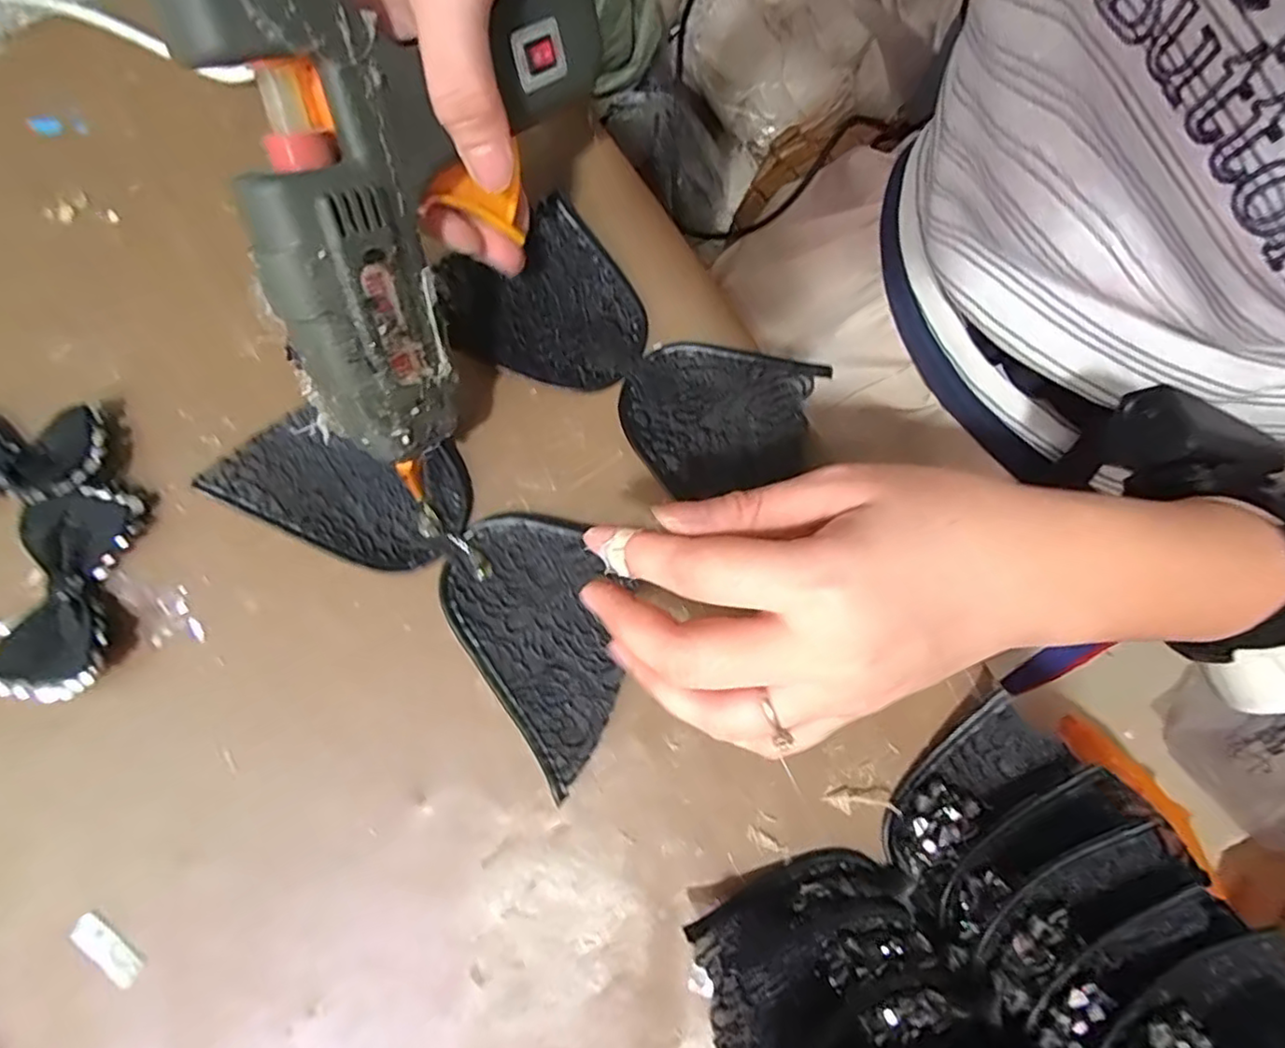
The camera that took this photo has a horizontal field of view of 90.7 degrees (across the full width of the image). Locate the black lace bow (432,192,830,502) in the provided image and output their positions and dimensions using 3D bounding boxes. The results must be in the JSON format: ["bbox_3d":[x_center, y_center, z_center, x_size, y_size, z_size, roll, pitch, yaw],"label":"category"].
[{"bbox_3d":[-0.007,-0.080,0.302,0.183,0.020,0.086,35,82,7],"label":"black lace bow"}]

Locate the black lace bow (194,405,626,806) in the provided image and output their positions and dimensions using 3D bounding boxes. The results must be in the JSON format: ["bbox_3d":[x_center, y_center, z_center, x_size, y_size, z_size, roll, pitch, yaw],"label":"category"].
[{"bbox_3d":[-0.089,0.015,0.288,0.203,0.017,0.083,37,82,5],"label":"black lace bow"}]

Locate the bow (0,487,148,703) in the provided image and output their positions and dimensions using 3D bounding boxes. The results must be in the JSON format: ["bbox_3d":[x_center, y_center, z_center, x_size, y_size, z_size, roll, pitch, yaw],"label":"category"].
[{"bbox_3d":[-0.258,0.031,0.286,0.048,0.013,0.093,2,80,1],"label":"bow"}]

